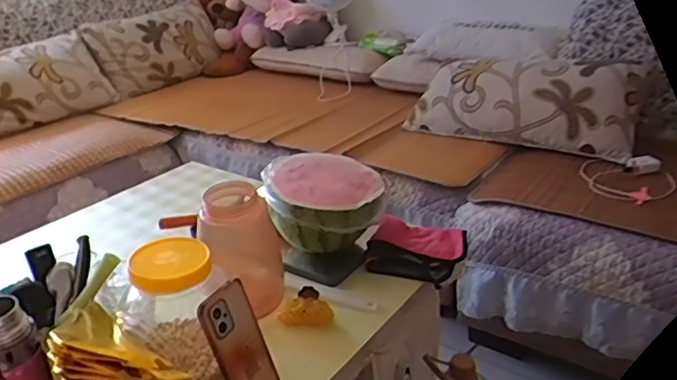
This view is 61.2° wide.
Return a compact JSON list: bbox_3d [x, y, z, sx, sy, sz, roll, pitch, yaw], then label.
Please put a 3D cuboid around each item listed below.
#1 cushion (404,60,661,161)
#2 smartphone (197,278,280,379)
[{"bbox_3d":[0.562,-0.260,1.713,0.613,0.211,0.300,14,30,32],"label":"cushion"},{"bbox_3d":[-0.118,0.193,0.703,0.012,0.161,0.075,-8,18,36],"label":"smartphone"}]

